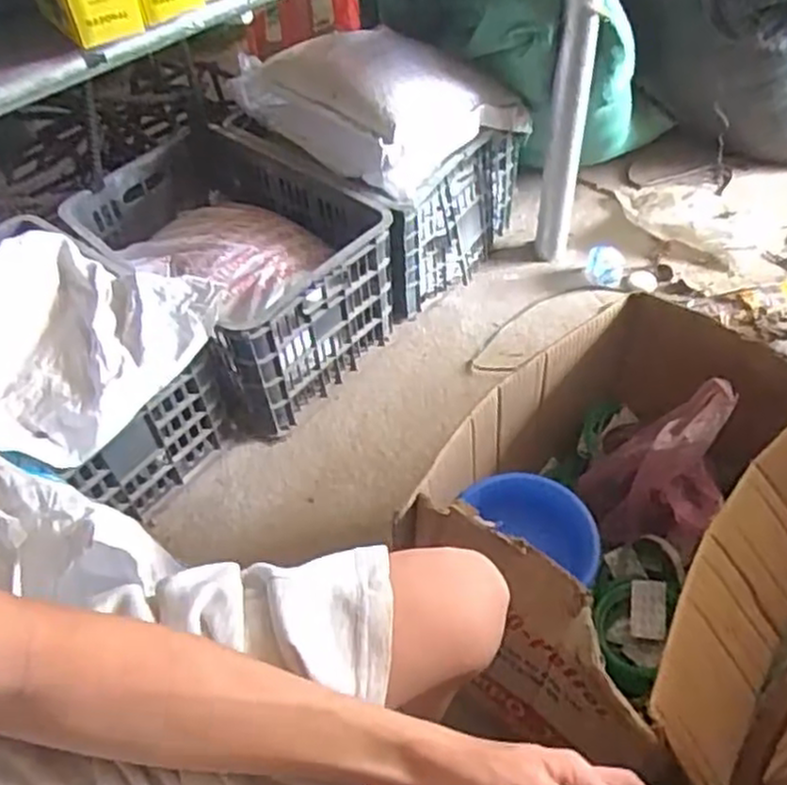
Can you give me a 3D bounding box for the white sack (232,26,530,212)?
[{"bbox_3d":[-0.041,-0.565,1.336,0.455,0.145,0.338,36,62,27],"label":"white sack"}]

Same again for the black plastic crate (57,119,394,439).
[{"bbox_3d":[-0.293,-0.233,1.338,0.379,0.267,0.552,-39,59,-24],"label":"black plastic crate"}]

